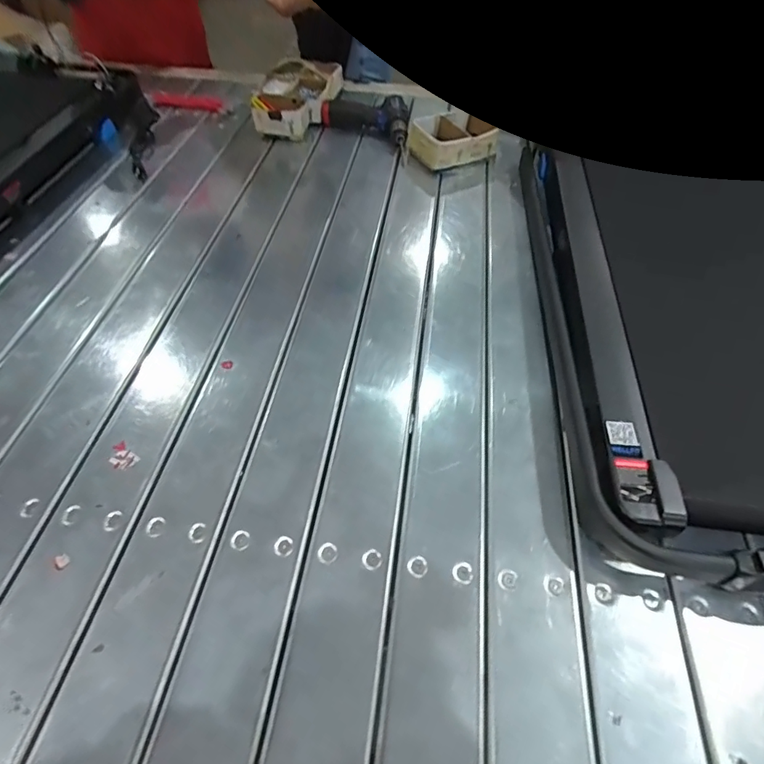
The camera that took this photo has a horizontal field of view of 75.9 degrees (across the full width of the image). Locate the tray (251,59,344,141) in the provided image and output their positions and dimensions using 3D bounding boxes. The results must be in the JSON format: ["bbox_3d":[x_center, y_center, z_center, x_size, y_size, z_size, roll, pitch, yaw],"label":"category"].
[{"bbox_3d":[-0.214,-0.722,1.238,0.180,0.064,0.332,7,53,5],"label":"tray"}]

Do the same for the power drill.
[{"bbox_3d":[-0.040,-0.614,1.162,0.196,0.072,0.223,-4,53,-4],"label":"power drill"}]

